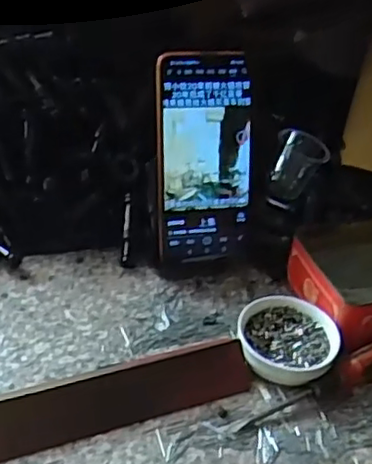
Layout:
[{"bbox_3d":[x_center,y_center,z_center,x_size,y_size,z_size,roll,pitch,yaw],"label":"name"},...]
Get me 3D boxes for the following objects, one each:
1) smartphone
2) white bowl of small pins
[{"bbox_3d":[0.016,-0.057,0.502,0.077,0.164,0.012,-7,17,-17],"label":"smartphone"},{"bbox_3d":[0.073,0.081,0.461,0.070,0.026,0.069,4,36,-3],"label":"white bowl of small pins"}]

